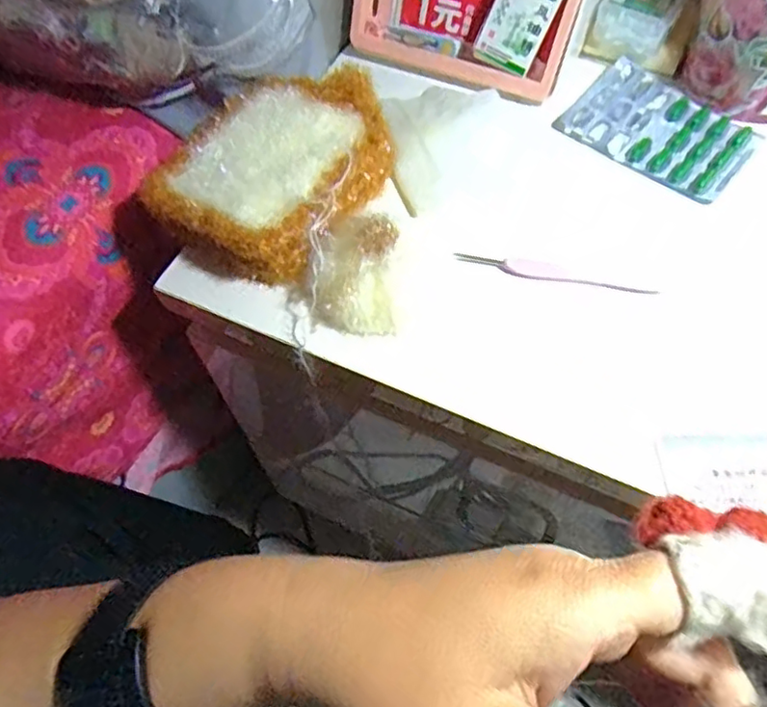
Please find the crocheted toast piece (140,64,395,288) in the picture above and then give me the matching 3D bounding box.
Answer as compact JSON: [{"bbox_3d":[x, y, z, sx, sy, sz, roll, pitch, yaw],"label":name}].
[{"bbox_3d":[-0.069,-0.119,0.398,0.126,0.037,0.154,22,63,14],"label":"crocheted toast piece"}]

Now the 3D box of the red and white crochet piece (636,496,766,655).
[{"bbox_3d":[0.098,0.063,0.177,0.051,0.015,0.034,9,60,8],"label":"red and white crochet piece"}]

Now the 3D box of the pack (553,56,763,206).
[{"bbox_3d":[0.193,-0.156,0.434,0.117,0.010,0.083,38,68,22],"label":"pack"}]

